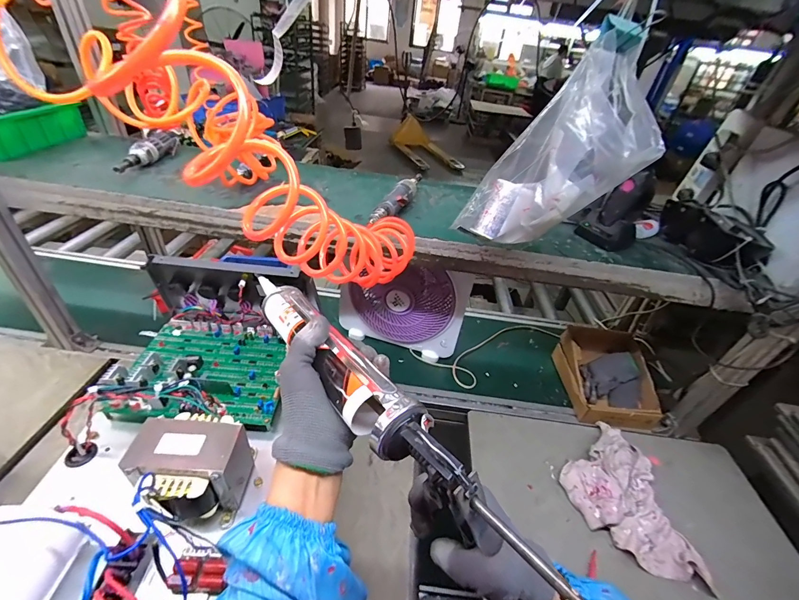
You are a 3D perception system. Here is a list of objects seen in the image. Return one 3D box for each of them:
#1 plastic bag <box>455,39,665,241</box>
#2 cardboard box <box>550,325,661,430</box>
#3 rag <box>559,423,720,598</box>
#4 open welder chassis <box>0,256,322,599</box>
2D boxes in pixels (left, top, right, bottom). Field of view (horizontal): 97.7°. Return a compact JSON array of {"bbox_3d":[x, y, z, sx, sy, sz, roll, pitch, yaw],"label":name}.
[{"bbox_3d":[0.197,-0.165,0.446,0.133,0.262,0.115,37,36,-12],"label":"plastic bag"},{"bbox_3d":[0.525,0.192,0.866,0.201,0.113,0.248,5,37,-4],"label":"cardboard box"},{"bbox_3d":[0.460,0.377,0.663,0.259,0.061,0.204,33,44,29],"label":"rag"},{"bbox_3d":[-0.254,0.129,0.377,0.226,0.145,0.484,4,37,-5],"label":"open welder chassis"}]

